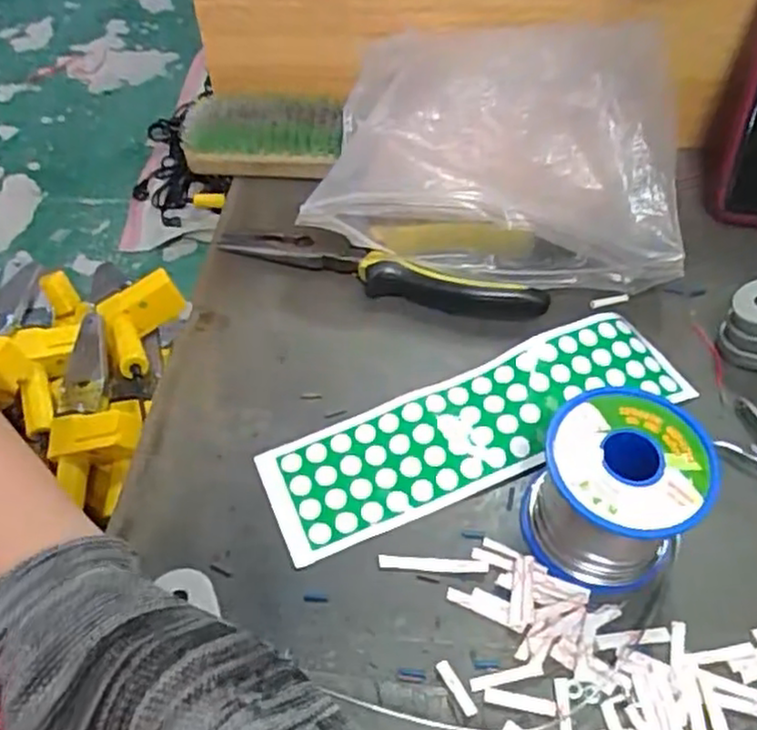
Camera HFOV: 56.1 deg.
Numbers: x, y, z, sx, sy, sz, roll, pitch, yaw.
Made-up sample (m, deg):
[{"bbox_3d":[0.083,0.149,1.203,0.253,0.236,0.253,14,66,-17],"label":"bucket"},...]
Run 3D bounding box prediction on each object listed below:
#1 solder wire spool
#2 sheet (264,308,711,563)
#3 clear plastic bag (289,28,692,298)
[{"bbox_3d":[0.100,0.054,0.302,0.064,0.060,0.065,0,53,0],"label":"solder wire spool"},{"bbox_3d":[0.051,0.029,0.353,0.215,0.013,0.057,-20,55,-14],"label":"sheet"},{"bbox_3d":[0.067,-0.121,0.412,0.200,0.092,0.137,3,53,3],"label":"clear plastic bag"}]

